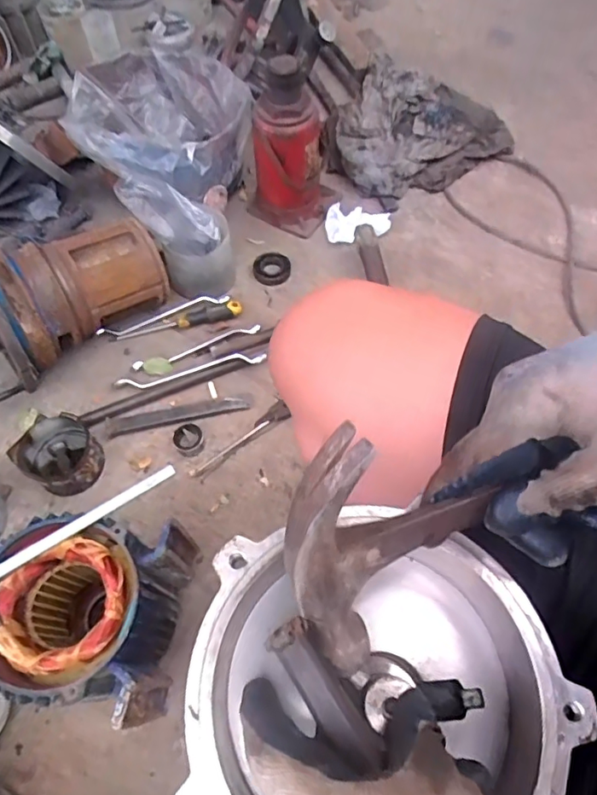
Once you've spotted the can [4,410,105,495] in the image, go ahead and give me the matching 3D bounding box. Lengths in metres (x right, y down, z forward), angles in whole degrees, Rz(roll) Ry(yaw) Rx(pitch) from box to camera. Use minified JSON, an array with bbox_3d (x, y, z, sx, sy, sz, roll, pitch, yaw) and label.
[{"bbox_3d":[-0.351,0.082,0.808,0.102,0.079,0.101,0,60,0],"label":"can"}]

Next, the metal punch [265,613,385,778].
[{"bbox_3d":[0.013,0.141,0.262,0.022,0.019,0.070,-34,73,-18],"label":"metal punch"}]

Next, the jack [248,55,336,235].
[{"bbox_3d":[-0.013,-0.447,1.010,0.153,0.301,0.126,14,61,8],"label":"jack"}]

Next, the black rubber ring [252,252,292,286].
[{"bbox_3d":[-0.051,-0.243,1.030,0.071,0.022,0.075,0,60,0],"label":"black rubber ring"}]

